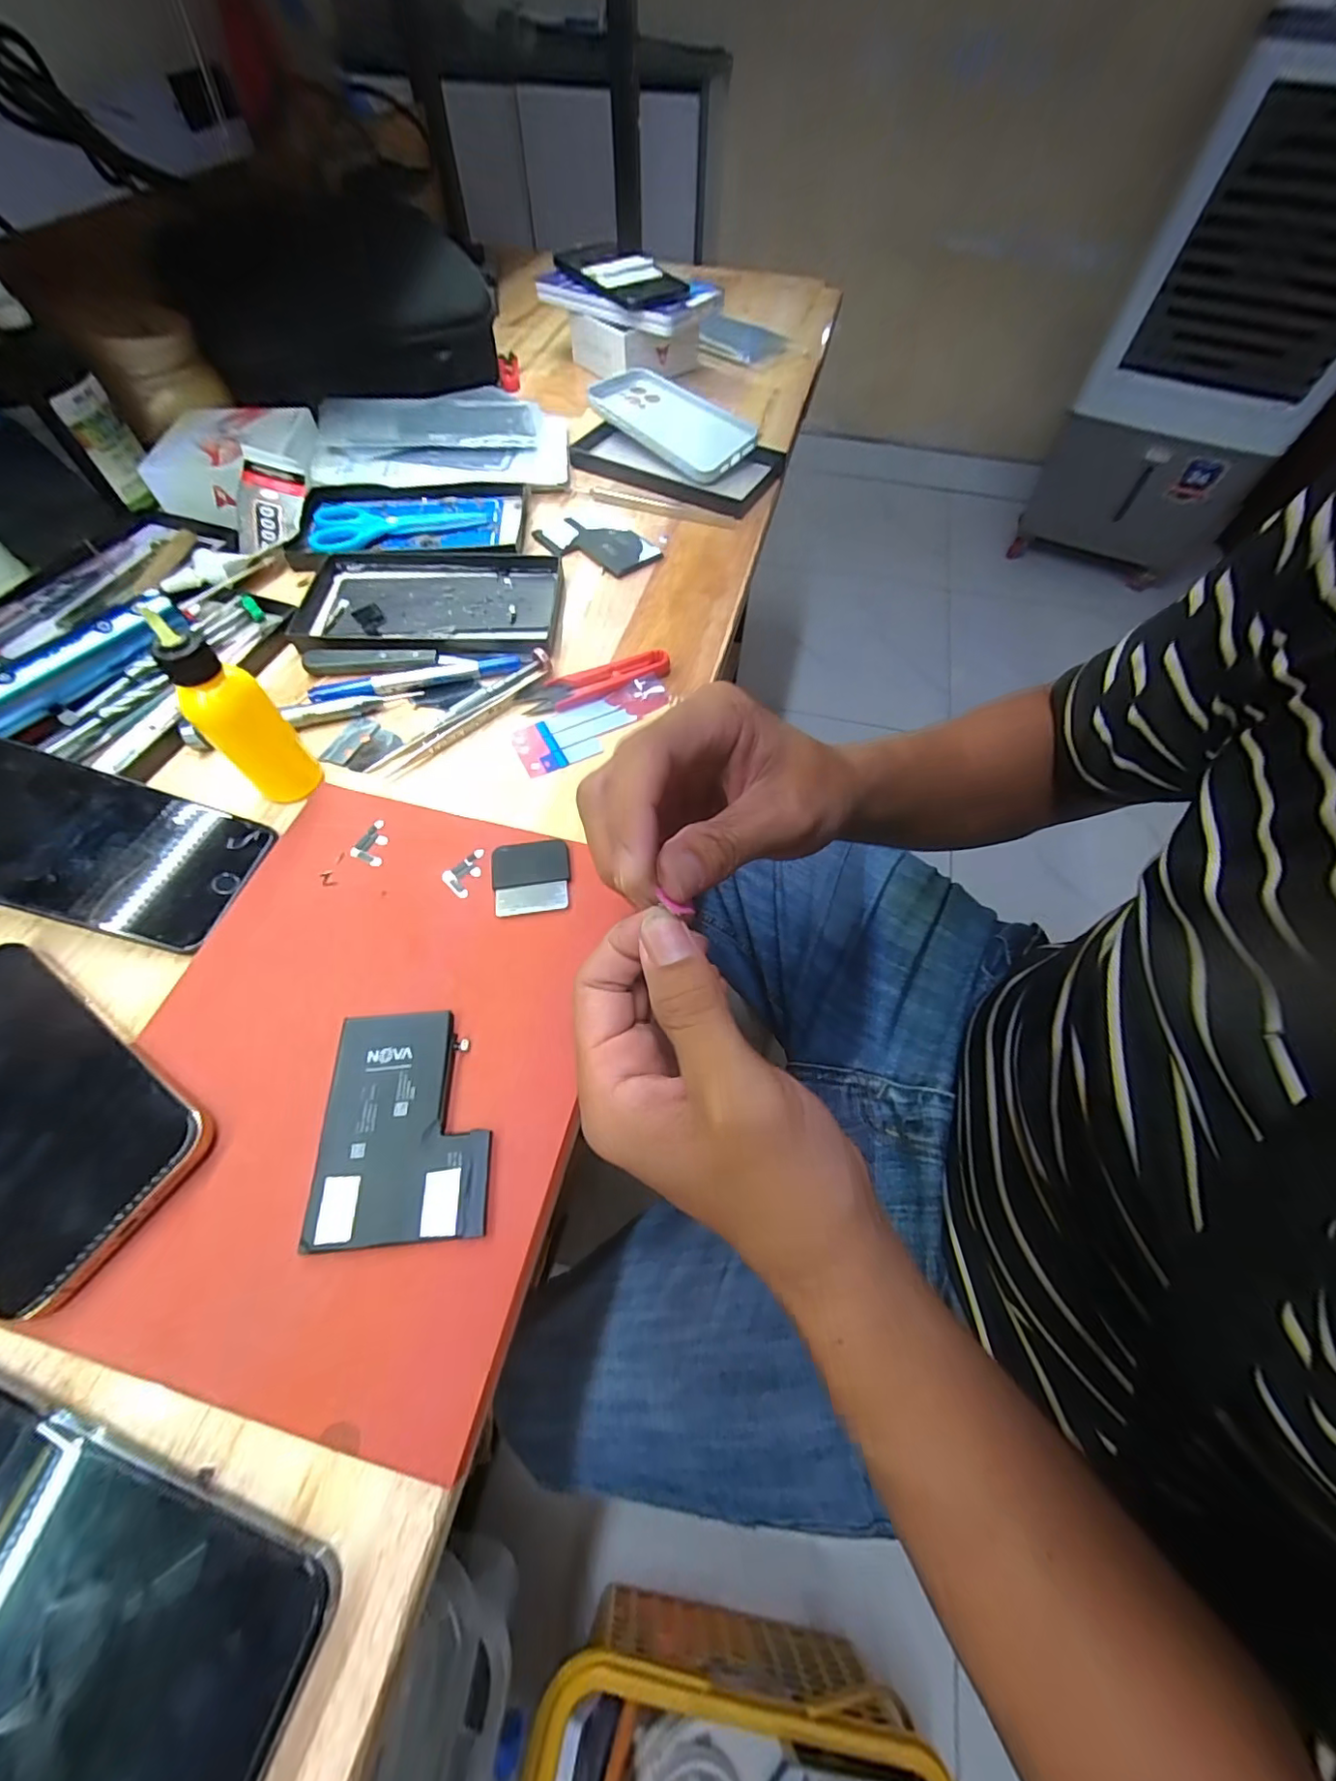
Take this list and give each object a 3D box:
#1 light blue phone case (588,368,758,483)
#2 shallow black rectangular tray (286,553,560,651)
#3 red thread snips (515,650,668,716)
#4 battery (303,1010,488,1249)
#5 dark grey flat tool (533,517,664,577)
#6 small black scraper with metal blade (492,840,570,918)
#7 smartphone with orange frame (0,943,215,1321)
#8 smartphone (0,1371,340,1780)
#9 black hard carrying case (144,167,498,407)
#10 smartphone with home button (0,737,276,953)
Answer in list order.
[{"bbox_3d":[0.006,-0.445,0.532,0.166,0.013,0.099,41,71,14],"label":"light blue phone case"},{"bbox_3d":[-0.173,-0.210,0.410,0.179,0.014,0.108,1,61,-3],"label":"shallow black rectangular tray"},{"bbox_3d":[-0.047,-0.138,0.367,0.098,0.012,0.023,-20,64,-15],"label":"red thread snips"},{"bbox_3d":[-0.107,0.093,0.231,0.066,0.004,0.087,-2,61,-5],"label":"battery"},{"bbox_3d":[-0.054,-0.282,0.455,0.093,0.007,0.058,36,65,15],"label":"dark grey flat tool"},{"bbox_3d":[-0.071,-0.007,0.292,0.039,0.004,0.042,-6,61,-8],"label":"small black scraper with metal blade"},{"bbox_3d":[-0.261,0.084,0.224,0.157,0.010,0.076,32,63,13],"label":"smartphone with orange frame"},{"bbox_3d":[-0.182,0.209,0.158,0.154,0.011,0.072,19,61,6],"label":"smartphone"},{"bbox_3d":[-0.297,-0.547,0.515,0.252,0.117,0.138,-17,63,-13],"label":"black hard carrying case"},{"bbox_3d":[-0.283,-0.025,0.267,0.147,0.006,0.076,21,60,-15],"label":"smartphone with home button"}]

